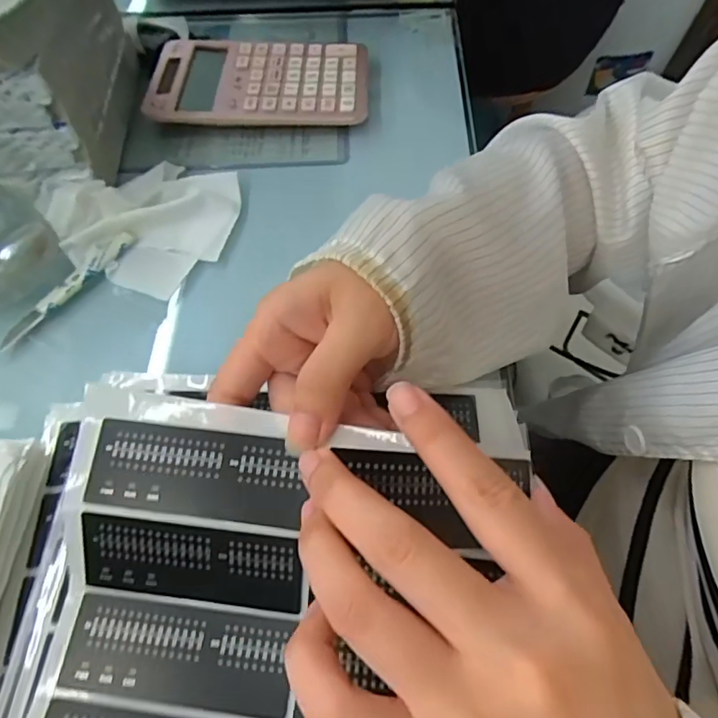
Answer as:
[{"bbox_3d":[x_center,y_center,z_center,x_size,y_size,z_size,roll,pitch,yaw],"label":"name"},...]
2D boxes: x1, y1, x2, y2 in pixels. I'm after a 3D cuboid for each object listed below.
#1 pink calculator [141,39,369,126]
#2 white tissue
[{"bbox_3d":[-0.085,-0.237,0.445,0.180,0.019,0.104,0,58,2],"label":"pink calculator"},{"bbox_3d":[-0.141,-0.101,0.372,0.127,0.040,0.095,-30,62,-16],"label":"white tissue"}]

